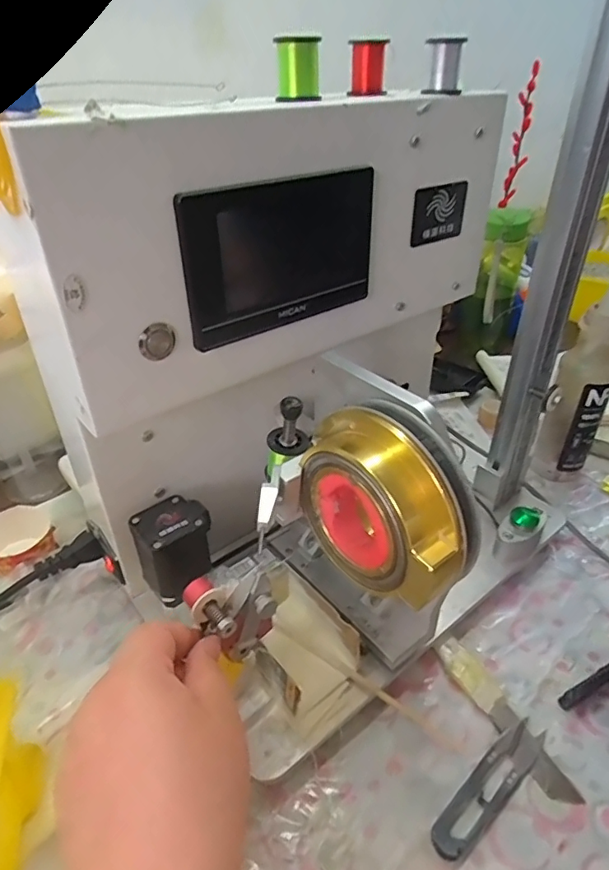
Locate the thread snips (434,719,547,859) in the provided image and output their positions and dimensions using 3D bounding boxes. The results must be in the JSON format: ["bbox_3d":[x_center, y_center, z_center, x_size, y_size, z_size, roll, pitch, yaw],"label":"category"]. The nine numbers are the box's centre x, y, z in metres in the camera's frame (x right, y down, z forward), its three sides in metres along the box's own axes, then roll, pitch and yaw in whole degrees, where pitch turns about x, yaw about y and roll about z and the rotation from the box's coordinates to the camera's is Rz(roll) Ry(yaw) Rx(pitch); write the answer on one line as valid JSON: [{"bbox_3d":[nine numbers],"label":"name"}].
[{"bbox_3d":[0.113,0.212,0.322,0.101,0.009,0.023,-27,43,-33],"label":"thread snips"}]

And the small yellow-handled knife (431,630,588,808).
[{"bbox_3d":[0.133,0.186,0.358,0.025,0.009,0.118,-18,45,-23],"label":"small yellow-handled knife"}]

